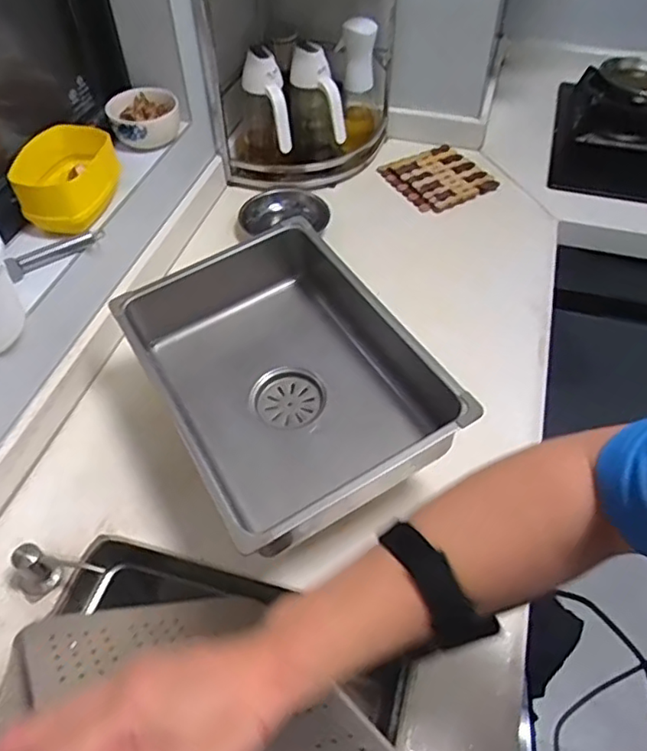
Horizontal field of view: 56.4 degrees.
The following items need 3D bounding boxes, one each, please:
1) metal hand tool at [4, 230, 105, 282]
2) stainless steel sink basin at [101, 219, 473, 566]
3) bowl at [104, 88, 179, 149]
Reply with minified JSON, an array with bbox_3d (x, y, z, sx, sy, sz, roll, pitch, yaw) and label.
[{"bbox_3d":[-0.326,-0.152,0.734,0.117,0.016,0.023,-33,58,-24],"label":"metal hand tool"},{"bbox_3d":[-0.046,0.013,0.675,0.251,0.146,0.349,-26,55,-19],"label":"stainless steel sink basin"},{"bbox_3d":[-0.258,-0.374,0.871,0.095,0.044,0.087,0,51,0],"label":"bowl"}]

